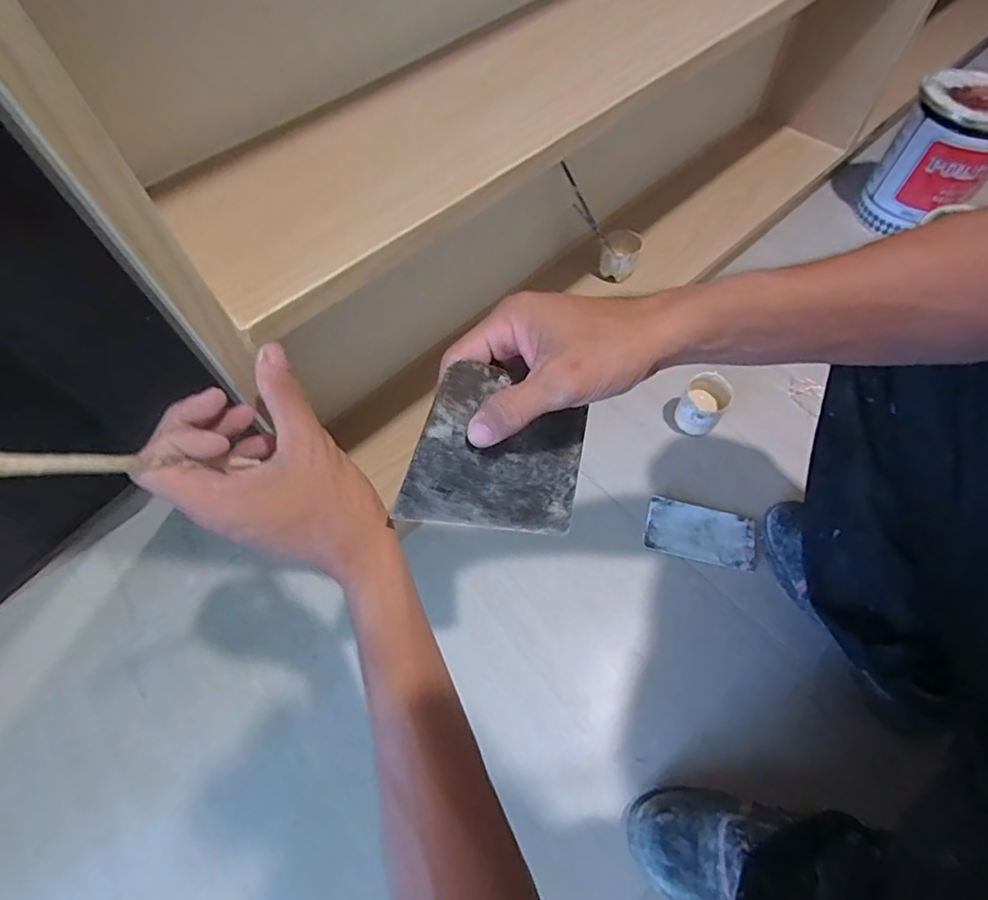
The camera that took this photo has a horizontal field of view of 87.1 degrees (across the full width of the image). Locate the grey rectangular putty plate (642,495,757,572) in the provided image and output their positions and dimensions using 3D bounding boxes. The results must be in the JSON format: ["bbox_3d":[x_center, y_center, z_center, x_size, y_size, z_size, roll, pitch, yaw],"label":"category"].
[{"bbox_3d":[0.275,0.110,0.693,0.140,0.004,0.078,12,63,9],"label":"grey rectangular putty plate"}]

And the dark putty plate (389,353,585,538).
[{"bbox_3d":[0.008,0.003,0.320,0.124,0.004,0.093,12,96,-33],"label":"dark putty plate"}]

